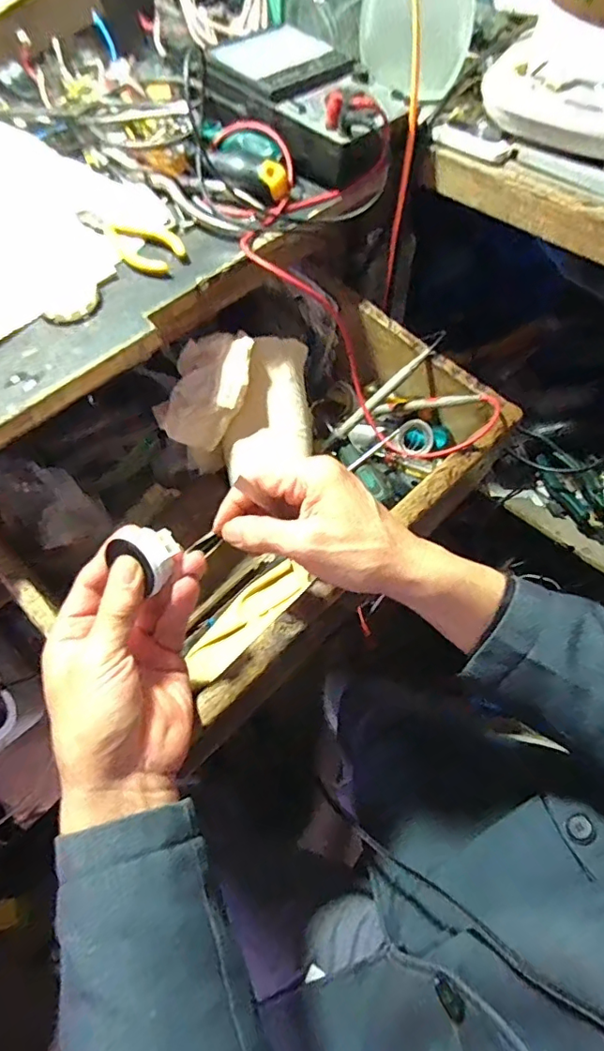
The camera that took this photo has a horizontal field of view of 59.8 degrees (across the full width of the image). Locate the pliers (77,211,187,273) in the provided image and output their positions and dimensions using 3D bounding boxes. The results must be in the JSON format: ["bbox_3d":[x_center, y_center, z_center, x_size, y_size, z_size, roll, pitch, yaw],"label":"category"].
[{"bbox_3d":[-0.137,-0.220,0.401,0.098,0.010,0.035,26,63,13],"label":"pliers"}]

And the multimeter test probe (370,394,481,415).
[{"bbox_3d":[0.114,-0.114,0.486,0.105,0.008,0.014,1,54,39],"label":"multimeter test probe"}]

